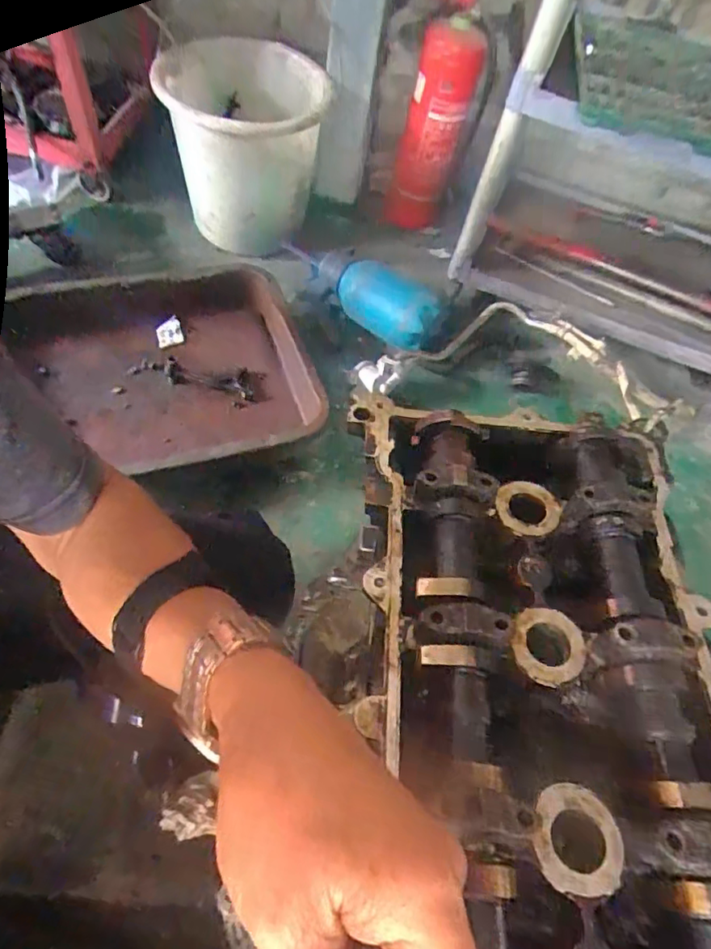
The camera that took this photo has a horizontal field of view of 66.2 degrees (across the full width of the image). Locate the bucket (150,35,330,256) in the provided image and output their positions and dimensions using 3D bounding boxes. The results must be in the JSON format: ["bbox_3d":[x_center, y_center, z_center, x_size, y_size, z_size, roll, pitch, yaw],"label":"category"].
[{"bbox_3d":[-0.221,-0.643,1.101,0.306,0.311,0.278,-1,58,-11],"label":"bucket"}]

